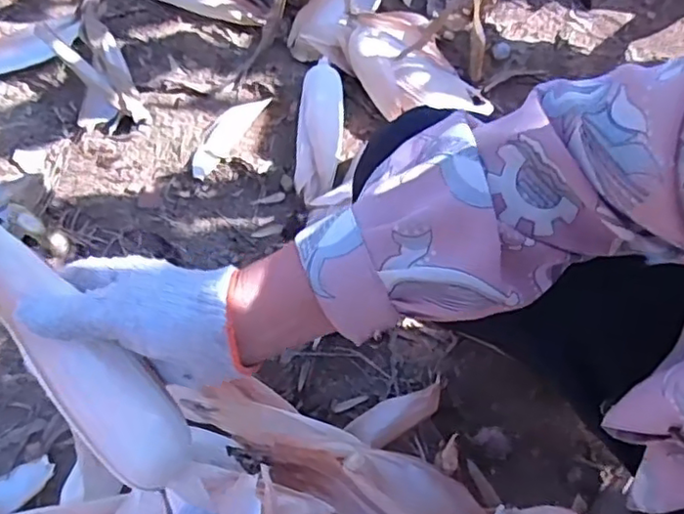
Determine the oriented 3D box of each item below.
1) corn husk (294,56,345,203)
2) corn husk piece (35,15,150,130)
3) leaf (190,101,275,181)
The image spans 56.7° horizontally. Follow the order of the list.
[{"bbox_3d":[-0.030,-0.174,0.885,0.060,0.053,0.225,1,69,4],"label":"corn husk"},{"bbox_3d":[-0.357,-0.267,0.906,0.092,0.078,0.202,-25,70,-8],"label":"corn husk piece"},{"bbox_3d":[-0.167,-0.176,0.897,0.054,0.016,0.153,28,73,14],"label":"leaf"}]

